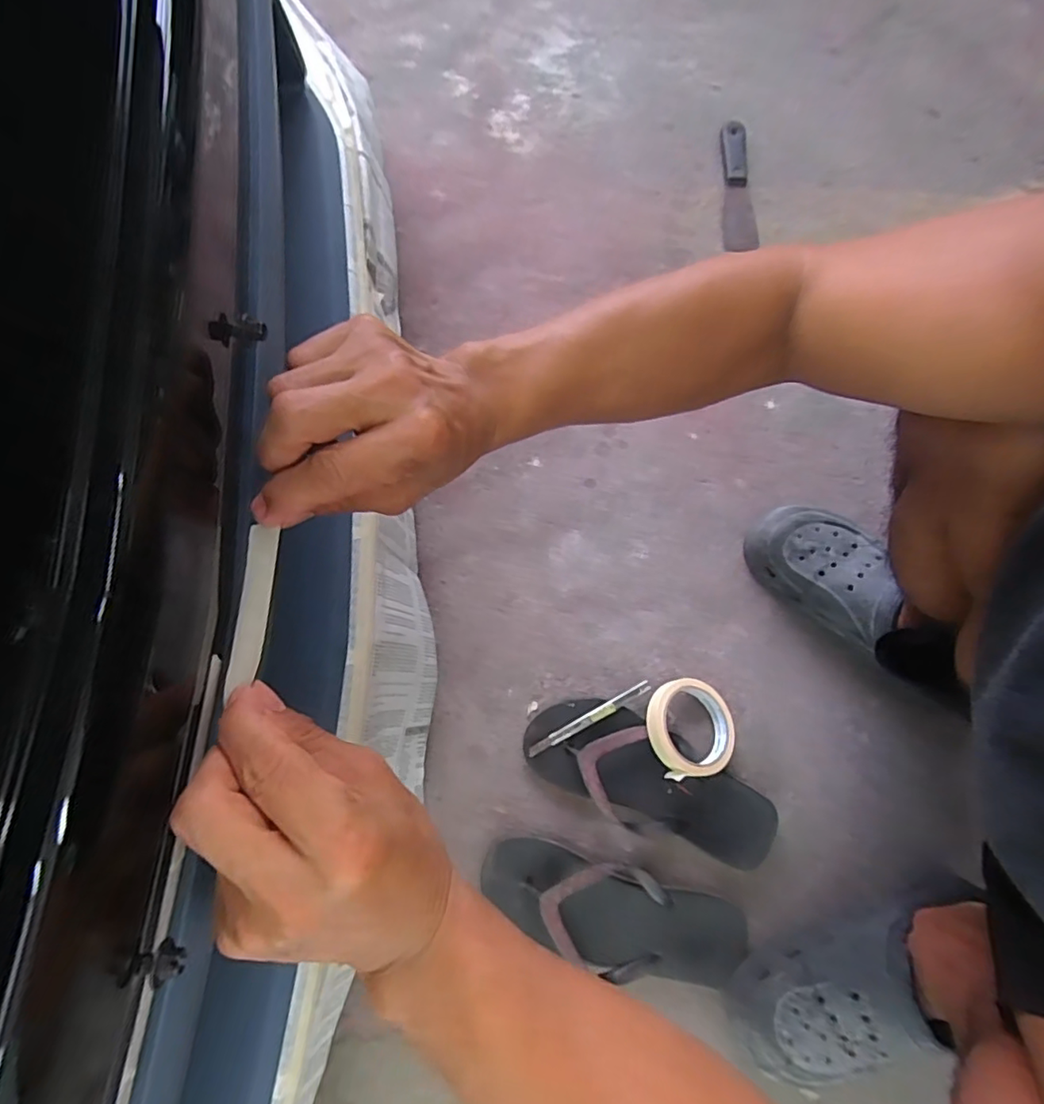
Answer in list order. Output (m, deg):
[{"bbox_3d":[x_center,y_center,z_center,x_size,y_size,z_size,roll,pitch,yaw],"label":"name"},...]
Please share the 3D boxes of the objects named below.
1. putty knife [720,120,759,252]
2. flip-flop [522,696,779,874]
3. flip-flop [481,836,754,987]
[{"bbox_3d":[0.298,-0.519,0.765,0.047,0.012,0.200,0,77,-2],"label":"putty knife"},{"bbox_3d":[0.134,0.238,0.579,0.263,0.048,0.099,26,78,4],"label":"flip-flop"},{"bbox_3d":[0.091,0.367,0.550,0.271,0.048,0.107,20,78,3],"label":"flip-flop"}]

